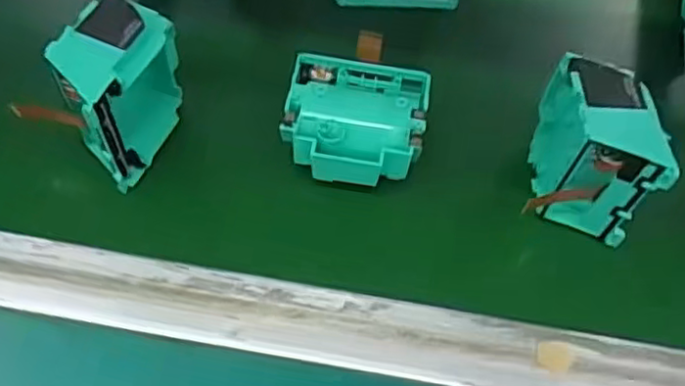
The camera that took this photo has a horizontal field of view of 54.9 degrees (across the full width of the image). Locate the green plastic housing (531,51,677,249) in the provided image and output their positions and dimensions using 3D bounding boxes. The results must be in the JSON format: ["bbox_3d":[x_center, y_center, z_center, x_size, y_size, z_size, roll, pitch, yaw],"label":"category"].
[{"bbox_3d":[0.128,-0.024,0.339,0.039,0.073,0.076,2,65,-2],"label":"green plastic housing"}]

